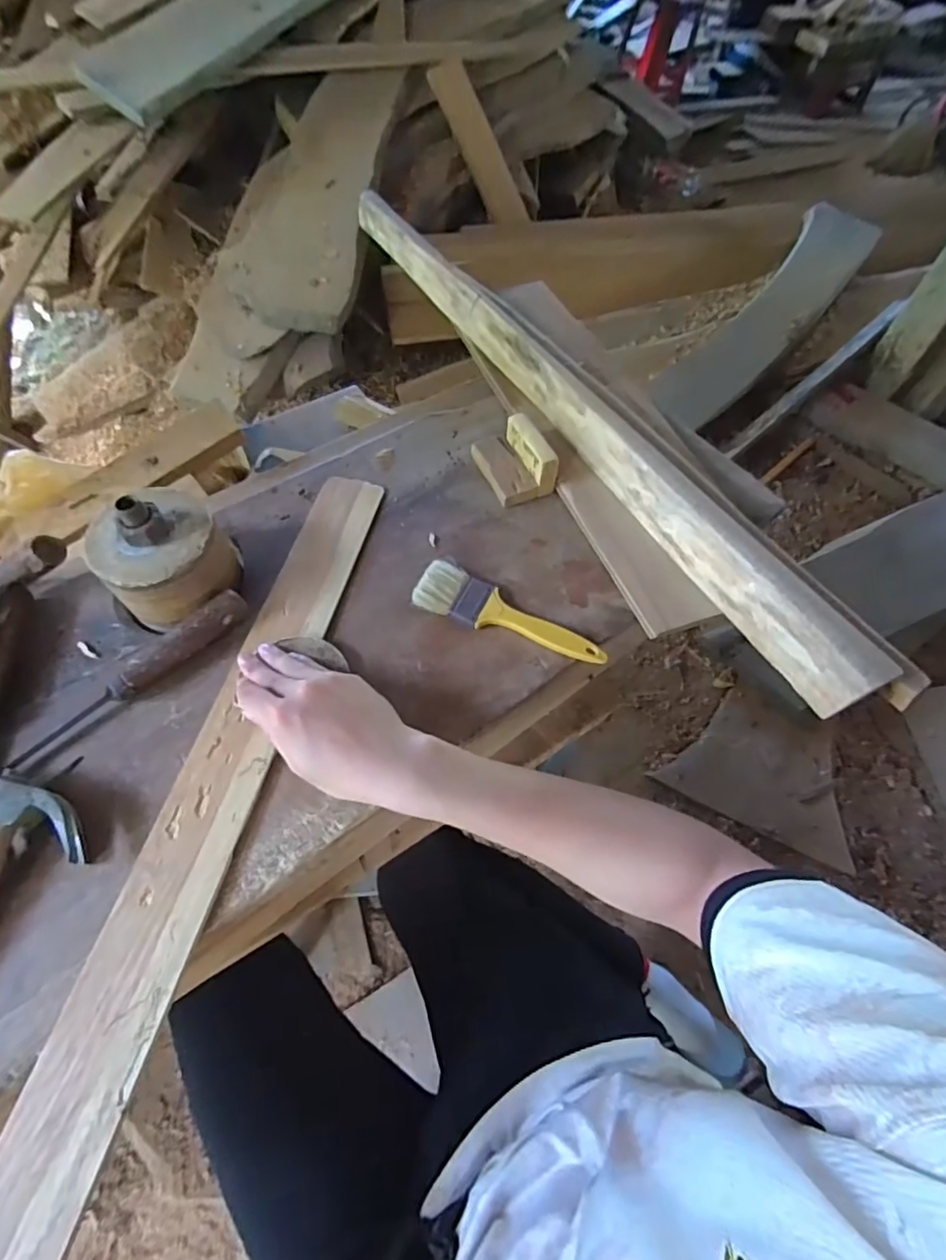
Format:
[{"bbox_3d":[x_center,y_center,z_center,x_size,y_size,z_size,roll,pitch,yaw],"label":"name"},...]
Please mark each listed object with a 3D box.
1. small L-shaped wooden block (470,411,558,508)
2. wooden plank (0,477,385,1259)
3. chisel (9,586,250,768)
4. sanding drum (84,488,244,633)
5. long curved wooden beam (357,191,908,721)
[{"bbox_3d":[0.042,-0.177,0.580,0.059,0.047,0.092,-19,63,-14],"label":"small L-shaped wooden block"},{"bbox_3d":[-0.202,0.145,0.417,0.065,0.008,0.685,13,61,4],"label":"wooden plank"},{"bbox_3d":[-0.275,0.037,0.465,0.204,0.034,0.025,-39,69,-23],"label":"chisel"},{"bbox_3d":[-0.263,-0.064,0.486,0.096,0.101,0.107,36,64,16],"label":"sanding drum"},{"bbox_3d":[0.096,-0.265,0.615,0.071,0.054,0.845,-26,65,-18],"label":"long curved wooden beam"}]

